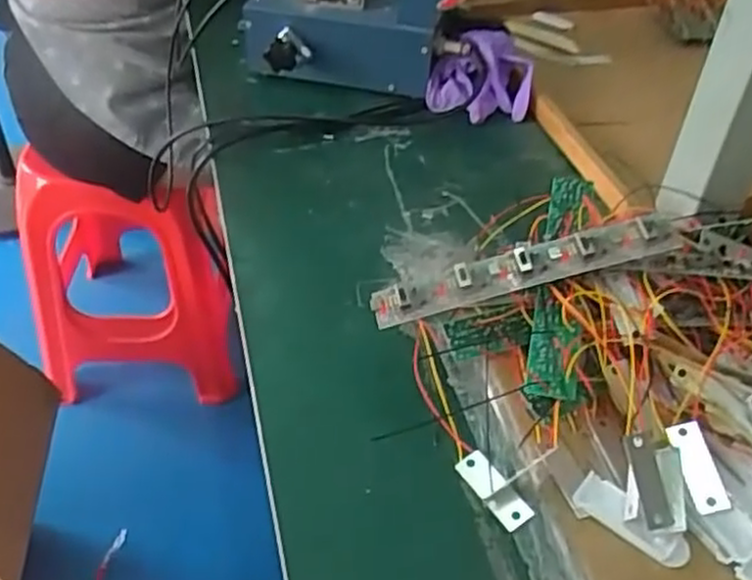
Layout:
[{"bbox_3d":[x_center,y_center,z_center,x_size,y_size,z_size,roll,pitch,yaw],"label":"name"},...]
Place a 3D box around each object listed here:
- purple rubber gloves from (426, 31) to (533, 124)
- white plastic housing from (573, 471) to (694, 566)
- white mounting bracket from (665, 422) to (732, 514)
[{"bbox_3d":[0.087,-0.180,0.645,0.086,0.059,0.055,-7,45,-1],"label":"purple rubber gloves"},{"bbox_3d":[0.127,0.114,0.369,0.057,0.010,0.020,28,48,26],"label":"white plastic housing"},{"bbox_3d":[0.162,0.089,0.377,0.020,0.006,0.045,-8,60,-5],"label":"white mounting bracket"}]

